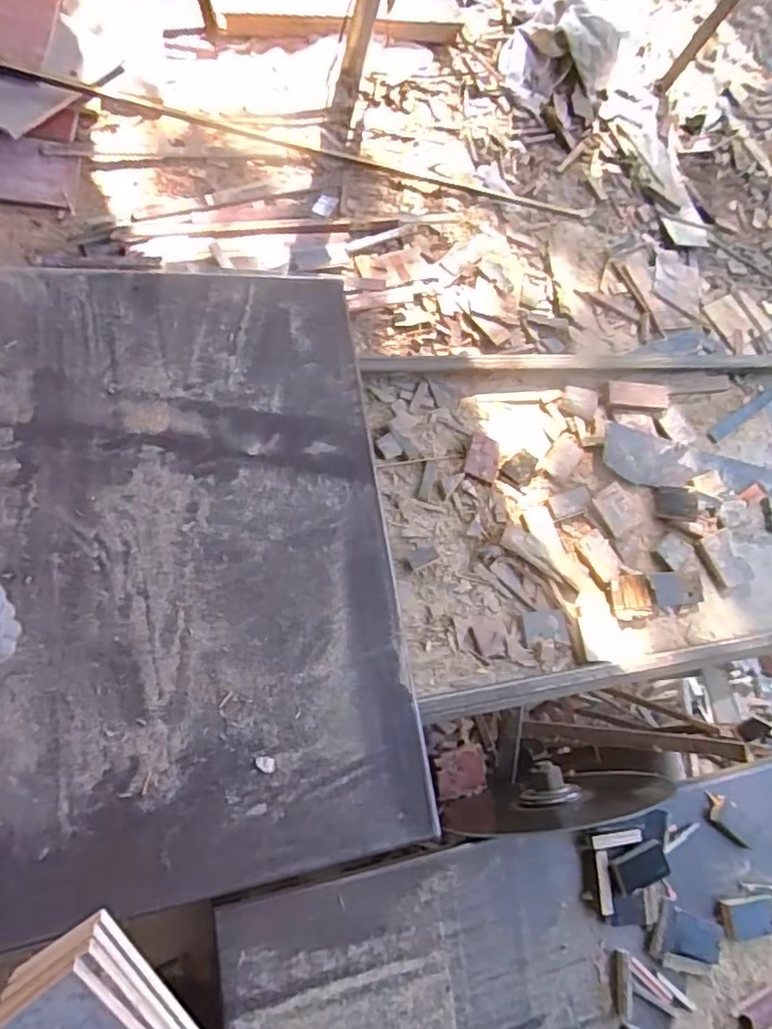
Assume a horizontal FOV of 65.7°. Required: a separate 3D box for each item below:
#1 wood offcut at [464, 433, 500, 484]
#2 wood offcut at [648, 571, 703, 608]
[{"bbox_3d":[0.146,-0.084,0.892,0.047,0.012,0.066,17,74,3],"label":"wood offcut"},{"bbox_3d":[0.446,0.114,0.917,0.105,0.013,0.050,2,73,-24],"label":"wood offcut"}]

